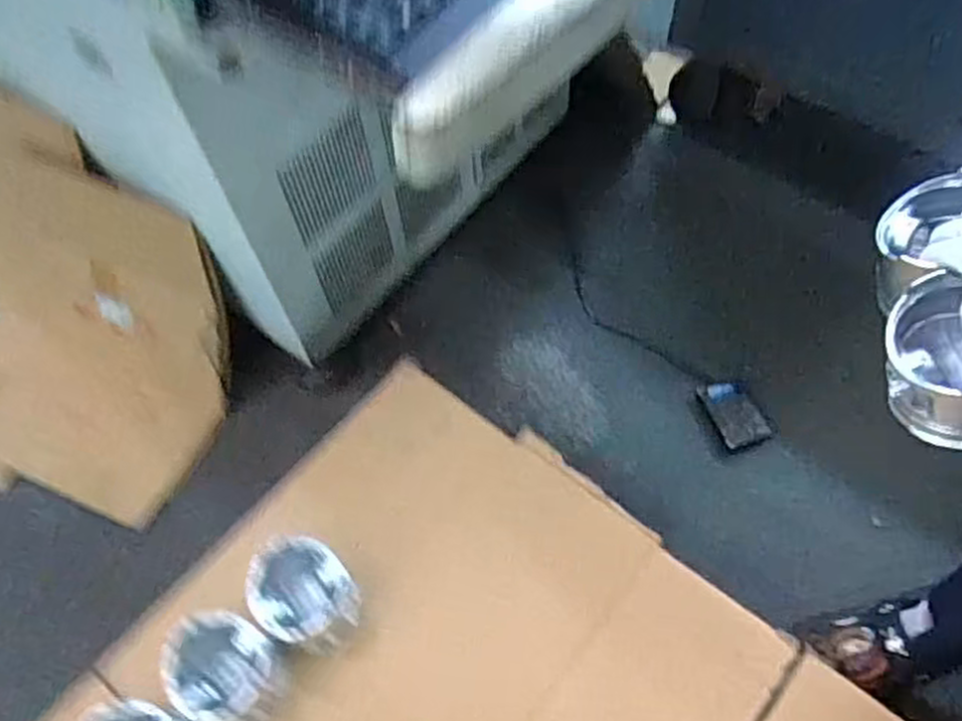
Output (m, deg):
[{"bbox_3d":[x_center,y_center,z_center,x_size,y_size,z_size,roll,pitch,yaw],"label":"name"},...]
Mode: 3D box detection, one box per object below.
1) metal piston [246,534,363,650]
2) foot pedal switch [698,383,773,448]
[{"bbox_3d":[-0.175,0.235,0.759,0.093,0.094,0.088,-2,58,3],"label":"metal piston"},{"bbox_3d":[0.372,0.076,1.124,0.063,0.012,0.107,-18,59,-7],"label":"foot pedal switch"}]

